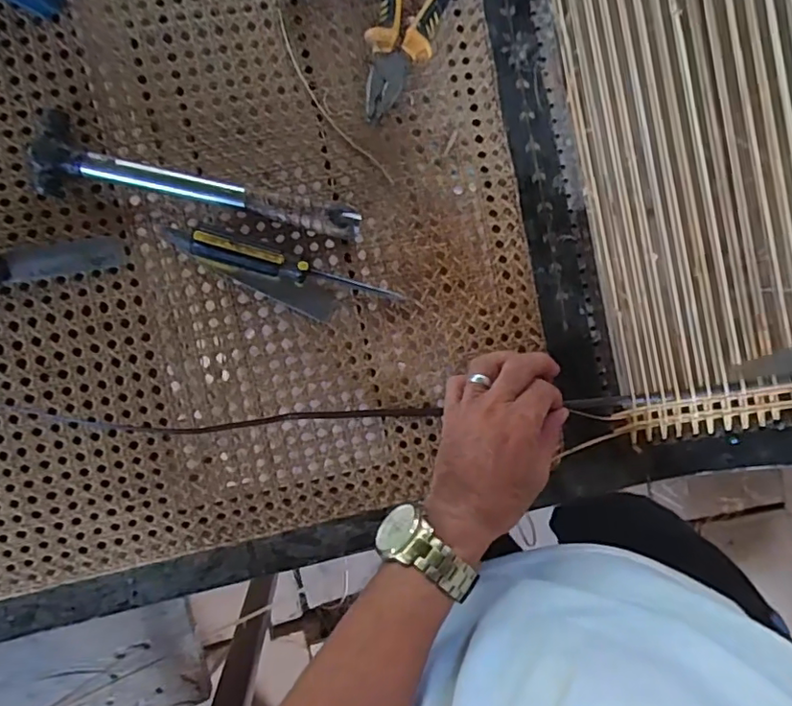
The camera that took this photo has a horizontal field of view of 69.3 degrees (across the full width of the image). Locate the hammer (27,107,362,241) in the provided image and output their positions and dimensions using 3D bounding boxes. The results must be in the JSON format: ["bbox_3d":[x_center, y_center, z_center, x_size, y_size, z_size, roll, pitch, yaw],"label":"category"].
[{"bbox_3d":[-0.149,-0.117,0.427,0.240,0.034,0.056,16,92,-3],"label":"hammer"}]

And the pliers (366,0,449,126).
[{"bbox_3d":[0.009,-0.260,0.448,0.051,0.022,0.167,17,92,-3],"label":"pliers"}]

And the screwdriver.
[{"bbox_3d":[-0.074,-0.065,0.438,0.158,0.021,0.021,13,89,-18],"label":"screwdriver"}]

